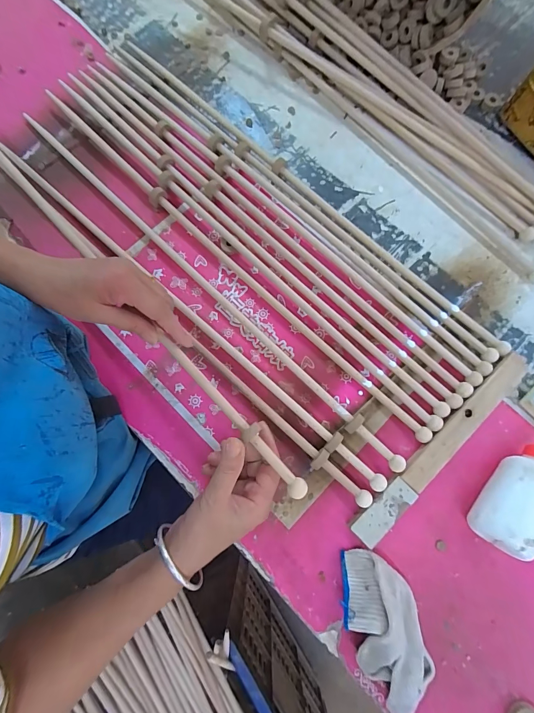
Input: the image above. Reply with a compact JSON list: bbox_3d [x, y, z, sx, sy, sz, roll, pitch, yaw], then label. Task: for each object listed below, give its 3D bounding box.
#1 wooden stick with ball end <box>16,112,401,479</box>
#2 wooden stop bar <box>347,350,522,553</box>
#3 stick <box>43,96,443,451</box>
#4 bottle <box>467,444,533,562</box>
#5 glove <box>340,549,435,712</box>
[{"bbox_3d":[-0.091,-0.103,0.436,0.685,0.017,0.018,43,81,8],"label":"wooden stick with ball end"},{"bbox_3d":[0.207,0.104,0.389,0.032,0.018,0.289,44,81,8],"label":"wooden stop bar"},{"bbox_3d":[-0.059,-0.138,0.438,0.690,0.017,0.024,42,81,8],"label":"stick"},{"bbox_3d":[0.295,0.131,0.368,0.052,0.059,0.176,41,81,8],"label":"bottle"},{"bbox_3d":[0.123,0.284,0.345,0.078,0.038,0.143,-9,78,-2],"label":"glove"}]

